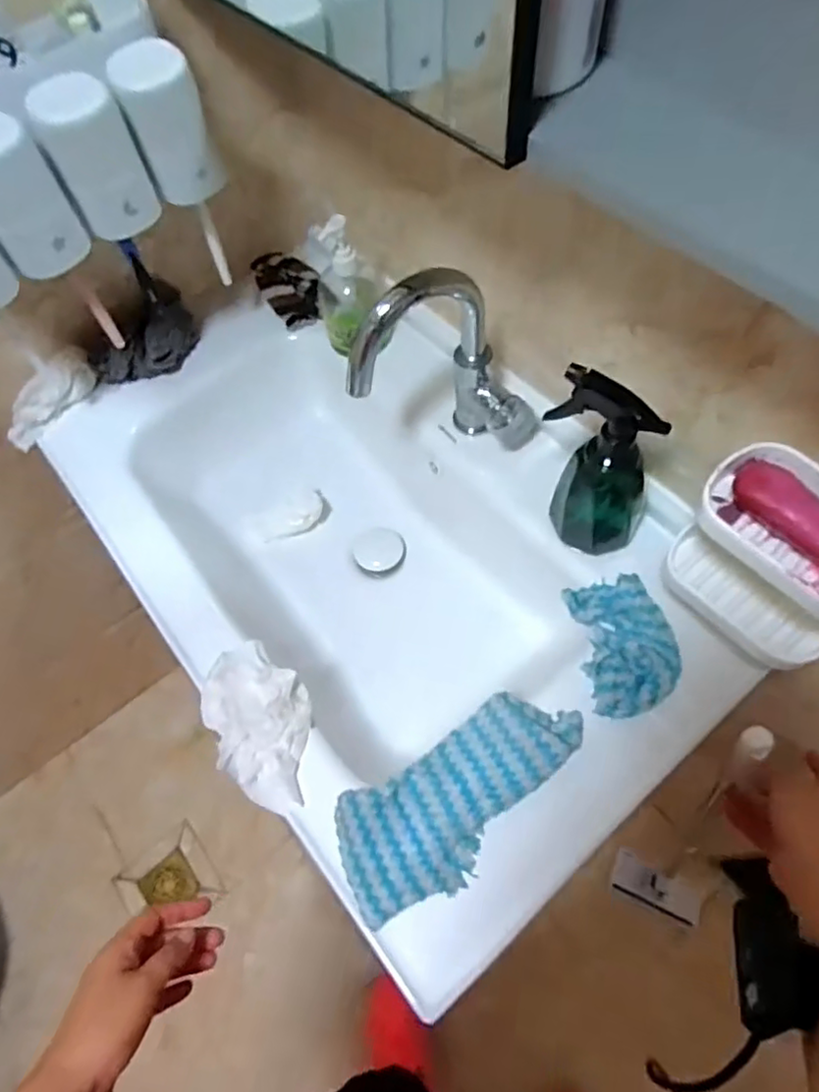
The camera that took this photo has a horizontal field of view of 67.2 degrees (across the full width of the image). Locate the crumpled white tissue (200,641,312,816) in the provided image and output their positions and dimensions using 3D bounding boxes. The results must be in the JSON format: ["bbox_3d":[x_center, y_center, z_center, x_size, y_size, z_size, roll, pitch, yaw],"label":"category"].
[{"bbox_3d":[-0.135,0.164,0.564,0.089,0.024,0.151,-24,63,-9],"label":"crumpled white tissue"}]

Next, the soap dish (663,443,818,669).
[{"bbox_3d":[0.285,0.004,0.470,0.099,0.127,0.136,-36,66,-15],"label":"soap dish"}]

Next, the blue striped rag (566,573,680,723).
[{"bbox_3d":[0.204,0.089,0.574,0.085,0.039,0.133,-6,62,0],"label":"blue striped rag"}]

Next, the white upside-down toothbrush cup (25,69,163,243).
[{"bbox_3d":[-0.271,-0.335,0.541,0.069,0.113,0.045,-26,63,-10],"label":"white upside-down toothbrush cup"}]

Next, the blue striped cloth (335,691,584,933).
[{"bbox_3d":[0.046,0.210,0.521,0.226,0.032,0.102,-29,64,-12],"label":"blue striped cloth"}]

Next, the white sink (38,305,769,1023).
[{"bbox_3d":[-0.036,0.027,0.724,0.443,0.209,0.719,-37,66,-15],"label":"white sink"}]

